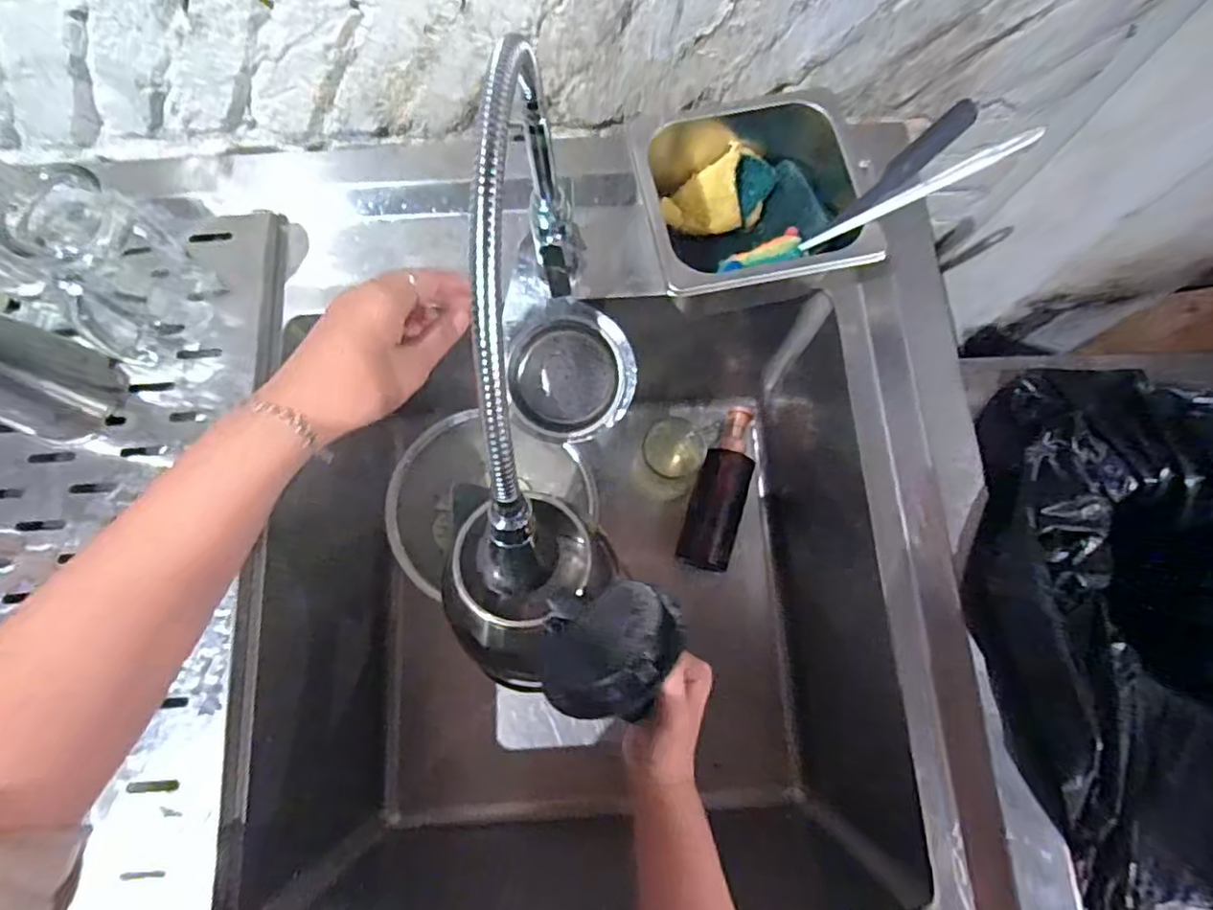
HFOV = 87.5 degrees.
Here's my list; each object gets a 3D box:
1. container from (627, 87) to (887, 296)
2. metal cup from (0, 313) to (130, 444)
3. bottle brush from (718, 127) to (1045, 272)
[{"bbox_3d":[0.115,-0.206,0.531,0.176,0.085,0.168,-9,75,-4],"label":"container"},{"bbox_3d":[-0.445,-0.066,0.470,0.080,0.132,0.078,23,76,5],"label":"metal cup"},{"bbox_3d":[0.193,-0.183,0.479,0.225,0.028,0.028,-16,72,33],"label":"bottle brush"}]

